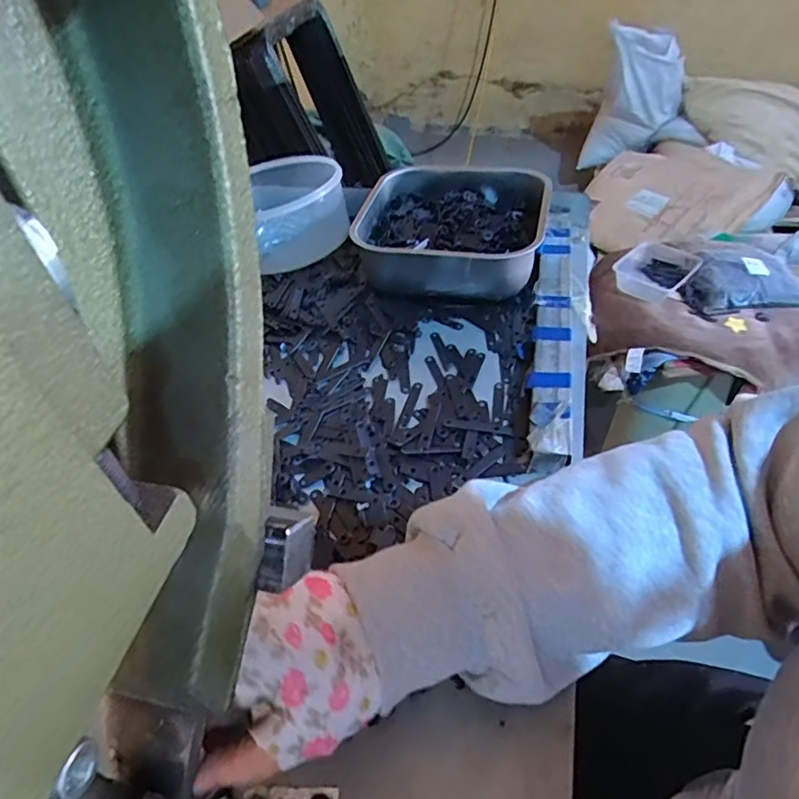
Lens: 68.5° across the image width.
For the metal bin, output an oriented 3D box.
[{"bbox_3d":[0.054,-0.172,0.594,0.167,0.063,0.180,9,48,12],"label":"metal bin"}]

